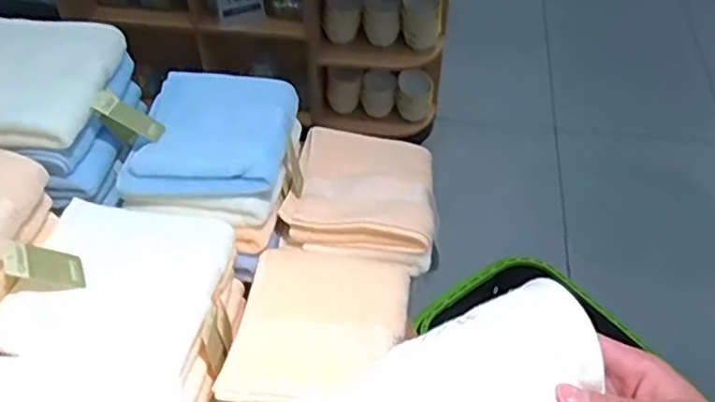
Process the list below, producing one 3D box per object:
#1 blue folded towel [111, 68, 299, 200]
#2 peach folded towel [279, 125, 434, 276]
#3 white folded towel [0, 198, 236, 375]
[{"bbox_3d":[-0.162,-0.083,0.736,0.163,0.031,0.183,3,49,3],"label":"blue folded towel"},{"bbox_3d":[0.009,-0.016,0.788,0.169,0.058,0.190,6,49,6],"label":"peach folded towel"},{"bbox_3d":[-0.232,0.082,0.645,0.185,0.045,0.178,7,49,6],"label":"white folded towel"}]

